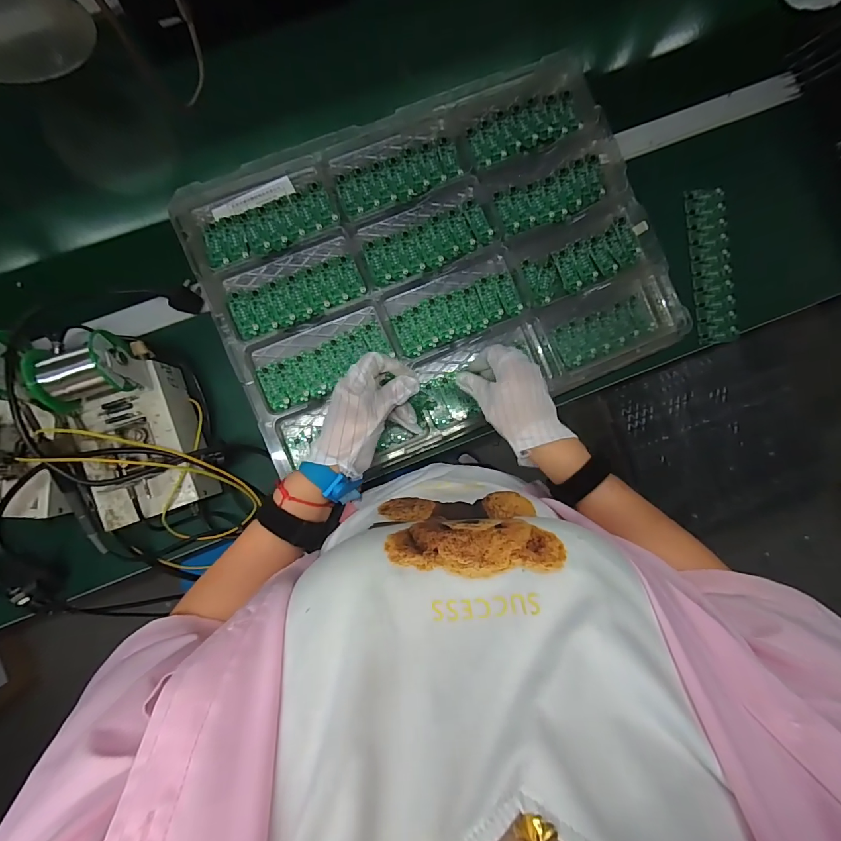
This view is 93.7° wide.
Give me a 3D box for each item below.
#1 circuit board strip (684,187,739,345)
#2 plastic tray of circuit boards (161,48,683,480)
[{"bbox_3d":[0.427,-0.227,0.578,0.054,0.012,0.224,-4,88,-3],"label":"circuit board strip"},{"bbox_3d":[0.021,-0.192,0.508,0.545,0.030,0.407,-22,89,-3],"label":"plastic tray of circuit boards"}]

